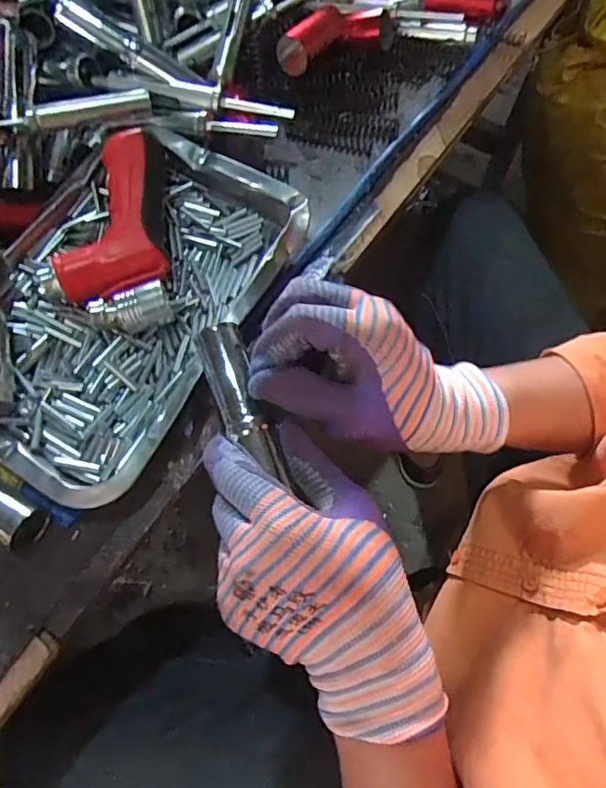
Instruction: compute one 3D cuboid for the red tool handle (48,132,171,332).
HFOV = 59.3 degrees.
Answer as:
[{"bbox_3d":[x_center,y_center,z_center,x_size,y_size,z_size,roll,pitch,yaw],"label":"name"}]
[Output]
[{"bbox_3d":[-0.131,-0.114,0.375,0.072,0.038,0.148,-5,68,-2],"label":"red tool handle"}]

